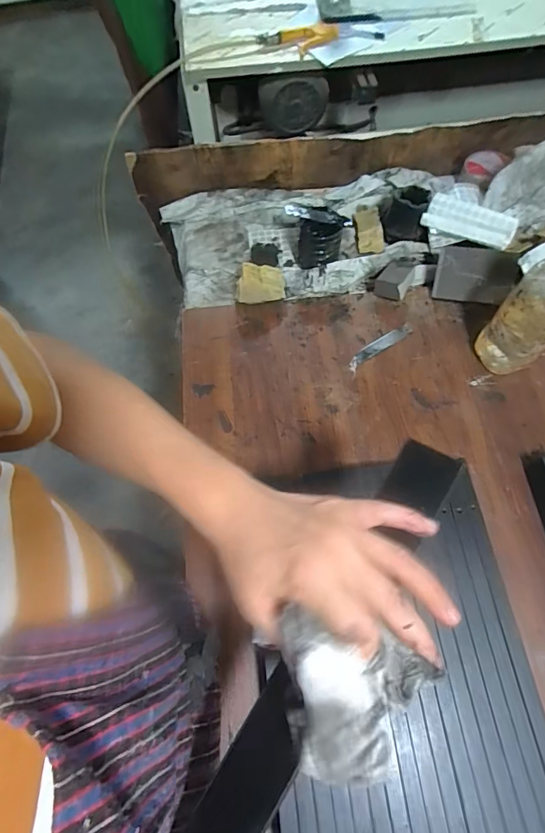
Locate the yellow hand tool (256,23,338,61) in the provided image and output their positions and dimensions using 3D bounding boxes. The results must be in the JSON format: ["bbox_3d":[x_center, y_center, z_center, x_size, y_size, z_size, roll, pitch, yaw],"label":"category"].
[{"bbox_3d":[0.056,-0.748,0.850,0.166,0.017,0.088,-13,67,-3],"label":"yellow hand tool"}]

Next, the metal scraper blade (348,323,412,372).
[{"bbox_3d":[0.149,-0.098,0.591,0.109,0.004,0.019,-33,70,-11],"label":"metal scraper blade"}]

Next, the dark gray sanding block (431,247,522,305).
[{"bbox_3d":[0.281,-0.193,0.592,0.105,0.068,0.018,8,29,10],"label":"dark gray sanding block"}]

